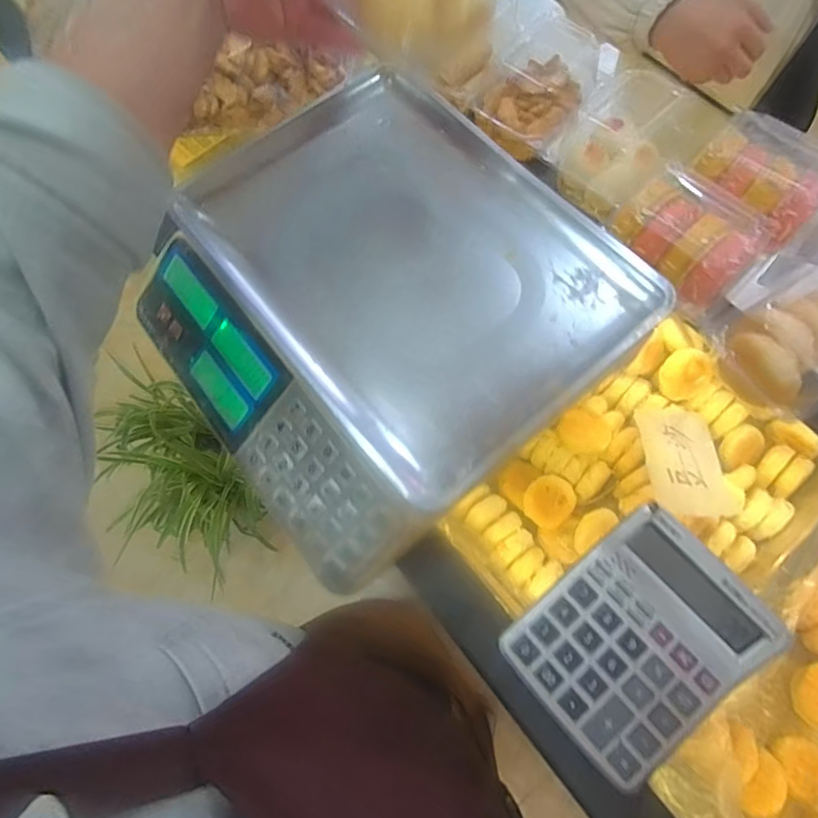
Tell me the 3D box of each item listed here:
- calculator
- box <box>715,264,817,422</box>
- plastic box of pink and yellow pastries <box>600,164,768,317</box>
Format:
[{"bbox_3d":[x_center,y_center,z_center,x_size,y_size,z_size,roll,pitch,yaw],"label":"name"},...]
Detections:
[{"bbox_3d":[0.174,0.175,0.379,0.165,0.038,0.132,-39,73,-12],"label":"calculator"},{"bbox_3d":[0.338,-0.058,0.435,0.124,0.061,0.093,-36,72,-10],"label":"box"},{"bbox_3d":[0.259,-0.163,0.470,0.098,0.060,0.129,-42,74,-12],"label":"plastic box of pink and yellow pastries"}]

